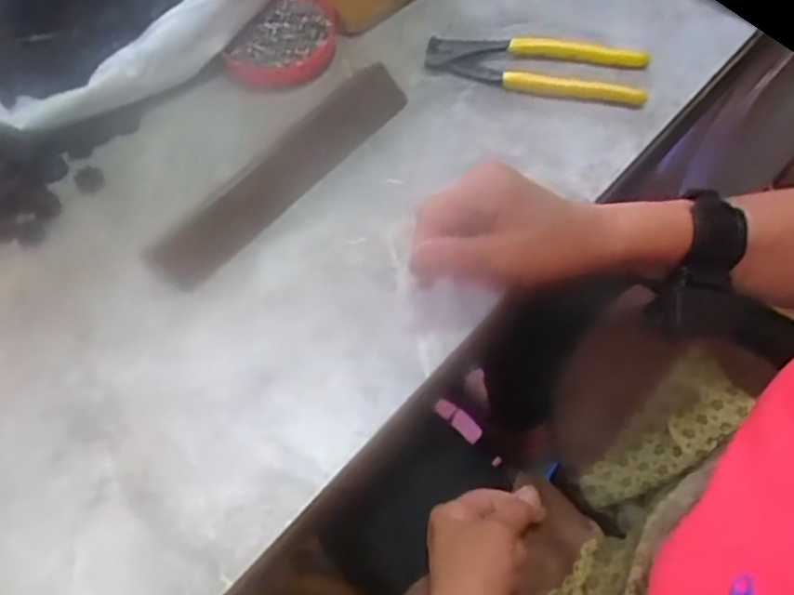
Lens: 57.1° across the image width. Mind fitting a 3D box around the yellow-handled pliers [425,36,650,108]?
[{"bbox_3d":[0.106,-0.181,0.554,0.161,0.014,0.054,11,64,9],"label":"yellow-handled pliers"}]

